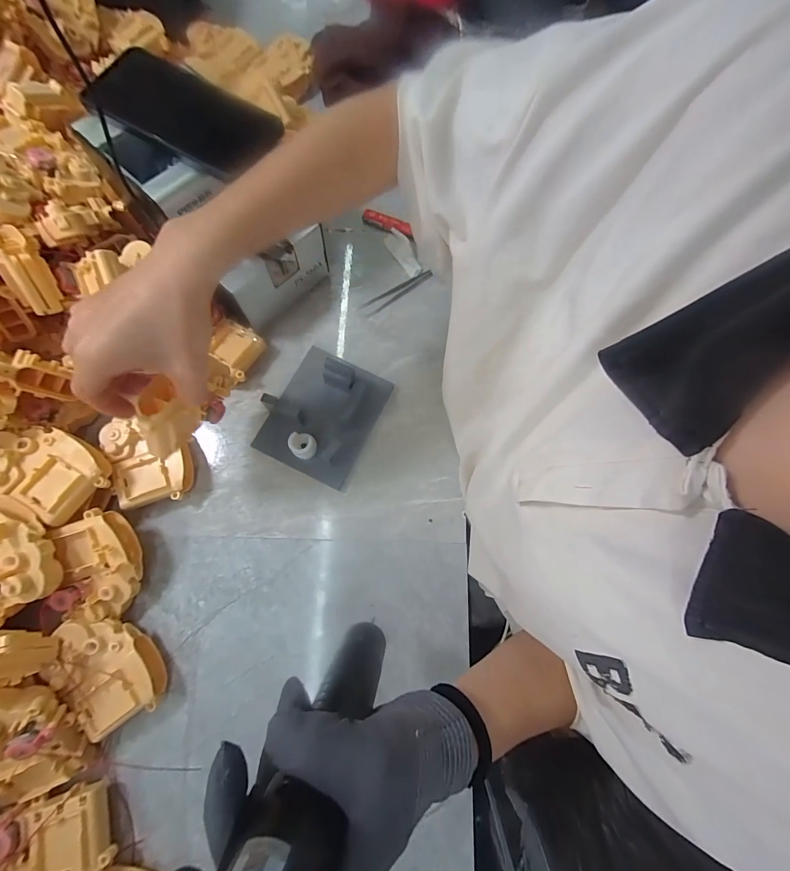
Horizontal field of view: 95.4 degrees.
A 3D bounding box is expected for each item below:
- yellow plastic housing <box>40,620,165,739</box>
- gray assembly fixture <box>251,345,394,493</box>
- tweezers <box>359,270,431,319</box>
[{"bbox_3d":[-0.254,0.204,0.316,0.061,0.031,0.095,-30,79,-10],"label":"yellow plastic housing"},{"bbox_3d":[-0.077,-0.027,0.392,0.108,0.048,0.136,24,76,4],"label":"gray assembly fixture"},{"bbox_3d":[0.002,-0.183,0.457,0.100,0.007,0.021,-33,79,-10],"label":"tweezers"}]

